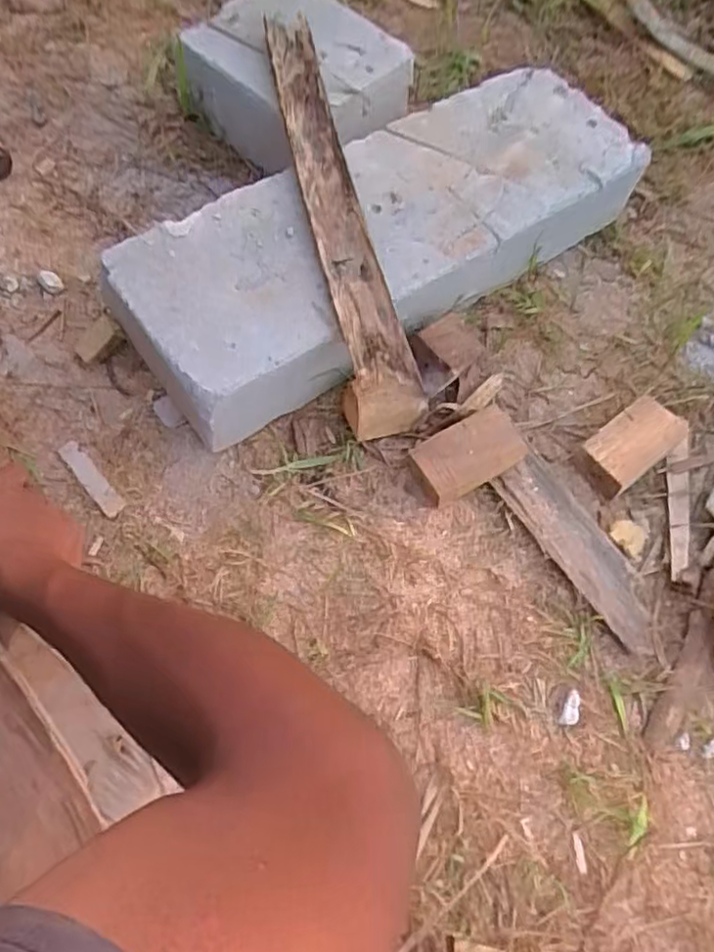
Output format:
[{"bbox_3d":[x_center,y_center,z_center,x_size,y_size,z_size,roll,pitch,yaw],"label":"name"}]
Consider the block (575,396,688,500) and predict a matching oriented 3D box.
[{"bbox_3d":[0.276,-0.032,0.667,0.107,0.038,0.060,-36,75,-18],"label":"block"}]

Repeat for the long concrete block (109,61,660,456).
[{"bbox_3d":[0.040,-0.258,0.728,0.596,0.118,0.207,-32,70,-15],"label":"long concrete block"}]

